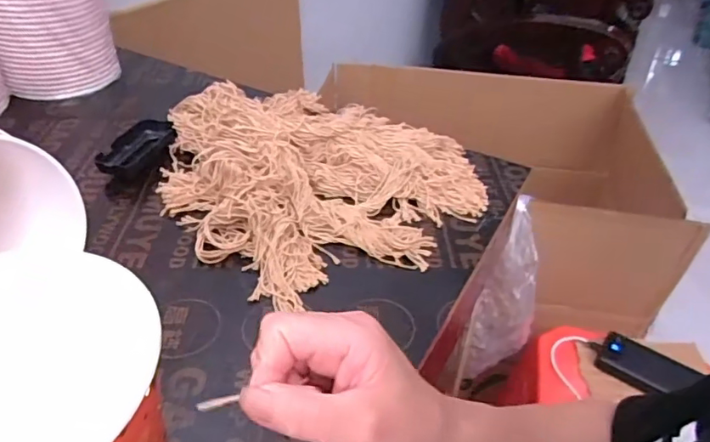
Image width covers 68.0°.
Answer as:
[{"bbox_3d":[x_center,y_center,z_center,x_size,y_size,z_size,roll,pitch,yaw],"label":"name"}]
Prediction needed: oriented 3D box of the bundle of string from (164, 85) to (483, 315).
[{"bbox_3d":[-0.058,-0.070,0.601,0.374,0.062,0.323,26,45,29],"label":"bundle of string"}]

